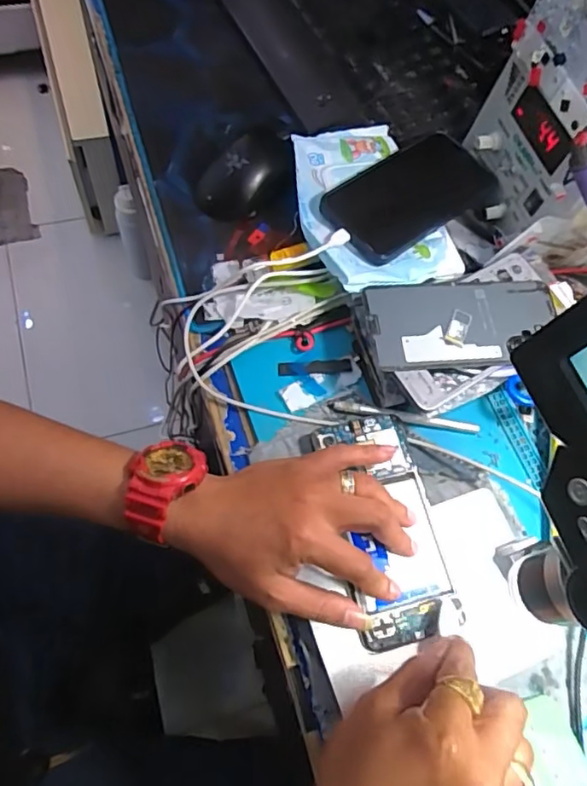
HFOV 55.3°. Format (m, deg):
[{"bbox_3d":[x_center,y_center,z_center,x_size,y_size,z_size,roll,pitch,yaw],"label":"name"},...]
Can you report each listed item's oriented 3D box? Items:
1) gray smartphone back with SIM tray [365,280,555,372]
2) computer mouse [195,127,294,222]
[{"bbox_3d":[0.135,-0.055,0.442,0.150,0.007,0.074,-3,67,-7],"label":"gray smartphone back with SIM tray"},{"bbox_3d":[-0.041,-0.203,0.525,0.068,0.038,0.101,44,68,11],"label":"computer mouse"}]

